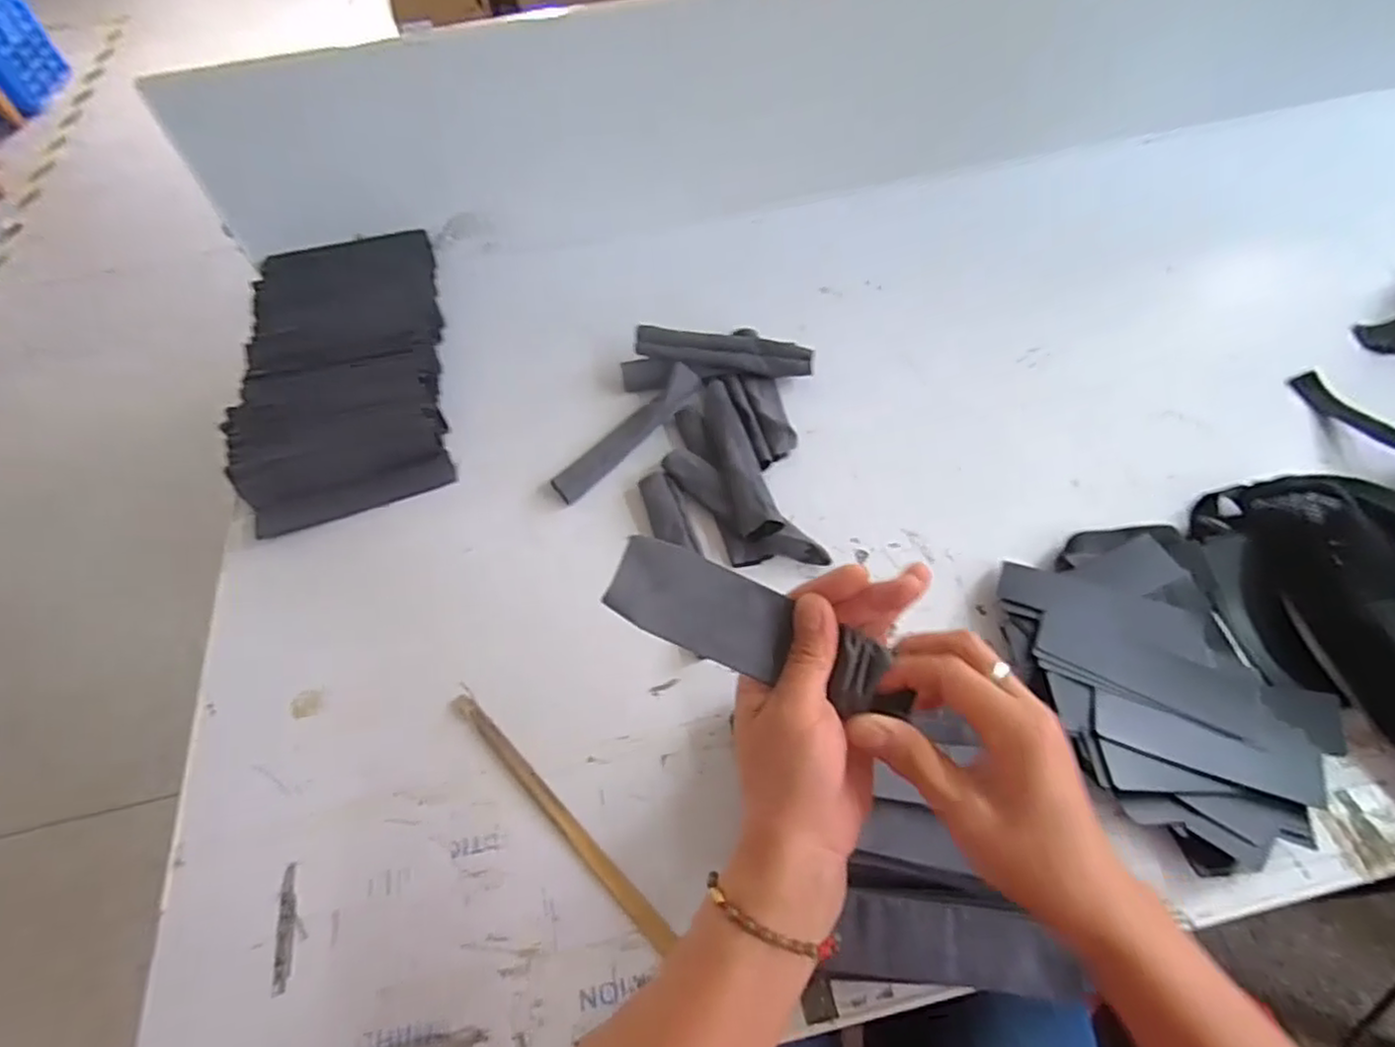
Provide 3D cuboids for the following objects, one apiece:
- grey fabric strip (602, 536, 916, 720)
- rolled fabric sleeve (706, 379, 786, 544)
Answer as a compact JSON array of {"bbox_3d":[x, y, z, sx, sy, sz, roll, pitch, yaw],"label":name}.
[{"bbox_3d":[0.032,0.053,0.343,0.153,0.009,0.042,24,79,-6],"label":"grey fabric strip"},{"bbox_3d":[0.035,-0.070,0.675,0.037,0.027,0.199,-13,57,-4],"label":"rolled fabric sleeve"}]

